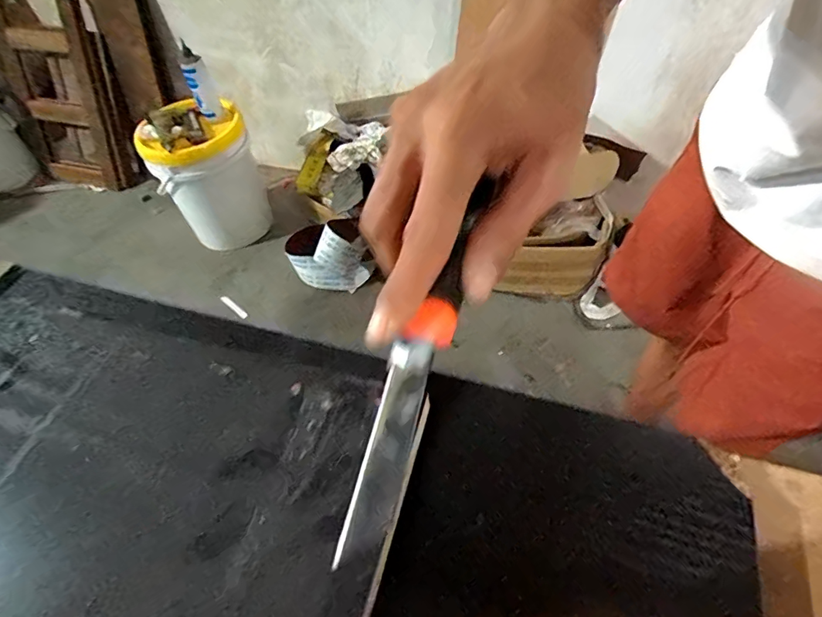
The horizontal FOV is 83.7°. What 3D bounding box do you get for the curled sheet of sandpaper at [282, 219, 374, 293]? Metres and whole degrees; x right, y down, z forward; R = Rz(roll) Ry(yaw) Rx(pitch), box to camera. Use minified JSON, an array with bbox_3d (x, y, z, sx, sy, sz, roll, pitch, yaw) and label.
[{"bbox_3d":[-0.244,-0.161,1.409,0.221,0.212,0.171,24,58,21],"label":"curled sheet of sandpaper"}]

